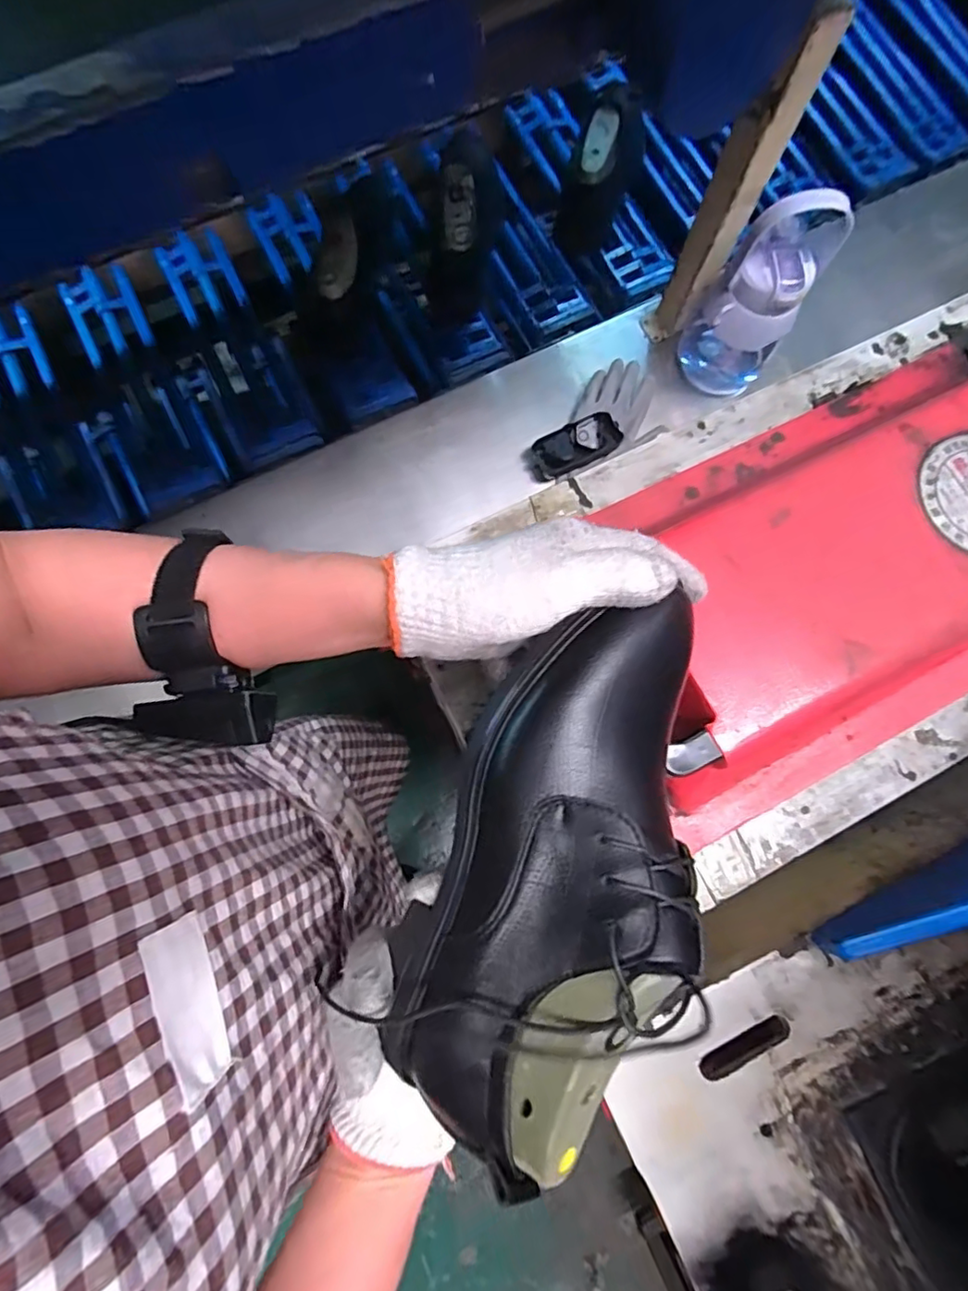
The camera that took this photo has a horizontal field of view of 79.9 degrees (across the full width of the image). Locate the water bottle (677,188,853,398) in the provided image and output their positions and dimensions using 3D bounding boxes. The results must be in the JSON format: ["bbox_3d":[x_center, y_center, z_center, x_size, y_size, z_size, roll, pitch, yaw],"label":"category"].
[{"bbox_3d":[0.307,-0.390,0.658,0.103,0.234,0.077,23,79,3],"label":"water bottle"}]

